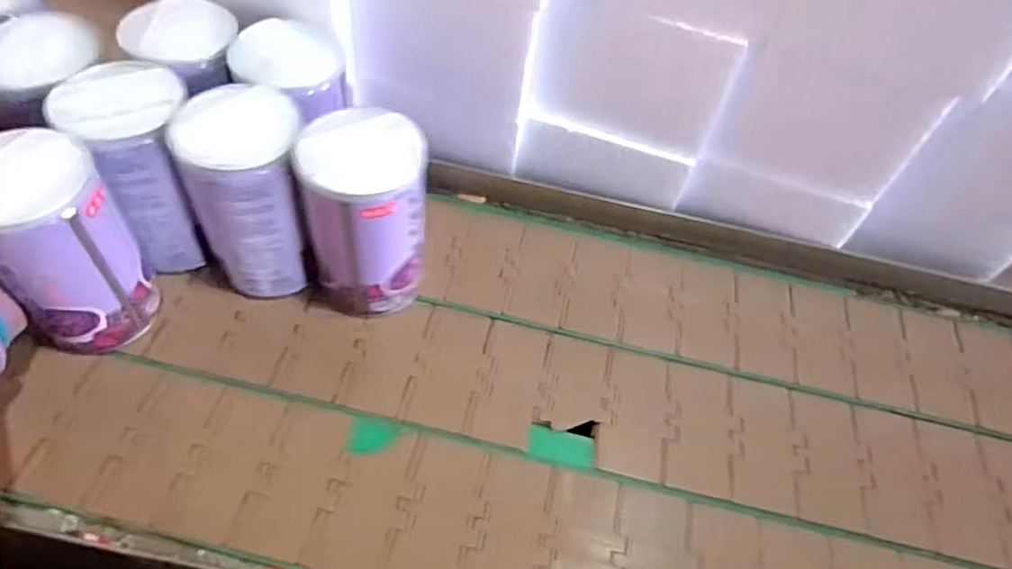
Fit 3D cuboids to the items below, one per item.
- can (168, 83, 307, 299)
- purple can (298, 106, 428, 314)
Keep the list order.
[{"bbox_3d":[-0.143,-0.051,0.377,0.060,0.108,0.060,-11,57,-13],"label":"can"},{"bbox_3d":[-0.078,-0.036,0.378,0.063,0.117,0.059,3,55,-4],"label":"purple can"}]

